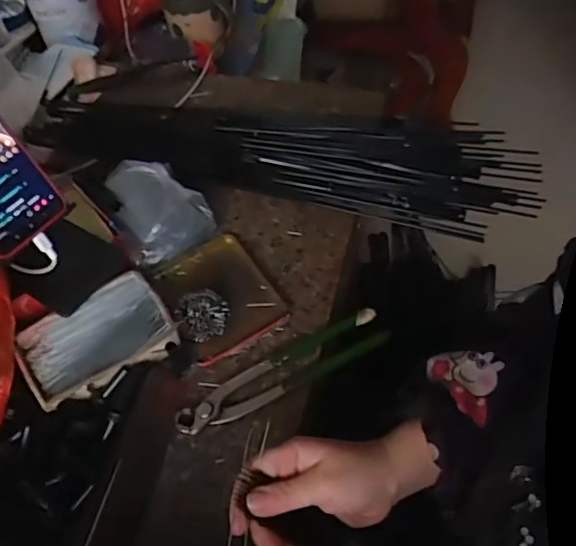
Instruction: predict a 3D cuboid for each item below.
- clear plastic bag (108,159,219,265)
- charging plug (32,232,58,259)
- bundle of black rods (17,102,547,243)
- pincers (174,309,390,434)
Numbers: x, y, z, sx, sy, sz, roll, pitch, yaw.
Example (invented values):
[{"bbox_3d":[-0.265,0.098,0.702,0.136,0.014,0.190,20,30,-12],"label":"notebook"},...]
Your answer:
[{"bbox_3d":[-0.140,-0.068,0.592,0.092,0.039,0.113,-32,60,-17],"label":"clear plastic bag"},{"bbox_3d":[-0.209,-0.023,0.494,0.006,0.028,0.011,17,56,40],"label":"charging plug"},{"bbox_3d":[-0.019,-0.144,0.647,0.571,0.033,0.146,13,58,11],"label":"bundle of black rods"},{"bbox_3d":[-0.004,0.086,0.501,0.197,0.016,0.039,-25,59,-14],"label":"pincers"}]

